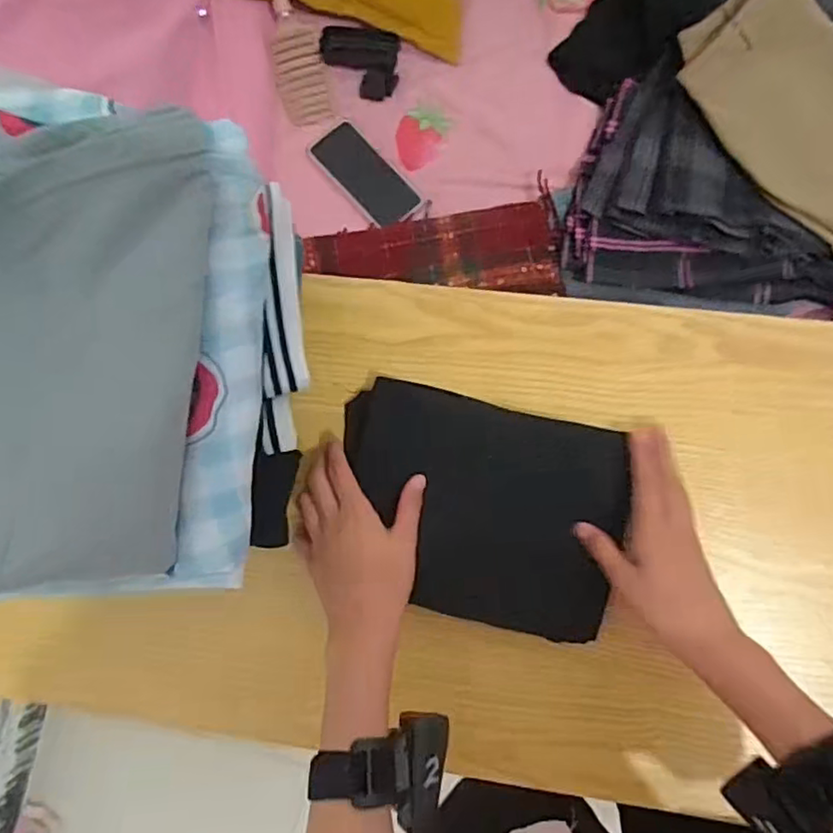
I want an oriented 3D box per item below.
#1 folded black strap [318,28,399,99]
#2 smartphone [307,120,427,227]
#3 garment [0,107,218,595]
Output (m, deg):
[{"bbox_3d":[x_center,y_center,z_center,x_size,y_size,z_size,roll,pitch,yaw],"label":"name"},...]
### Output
[{"bbox_3d":[-0.080,-0.493,0.856,0.105,0.026,0.087,2,85,5],"label":"folded black strap"},{"bbox_3d":[-0.071,-0.336,0.860,0.075,0.007,0.168,-44,88,-7],"label":"smartphone"},{"bbox_3d":[-0.215,-0.032,0.322,0.190,0.081,0.250,6,86,6],"label":"garment"}]

